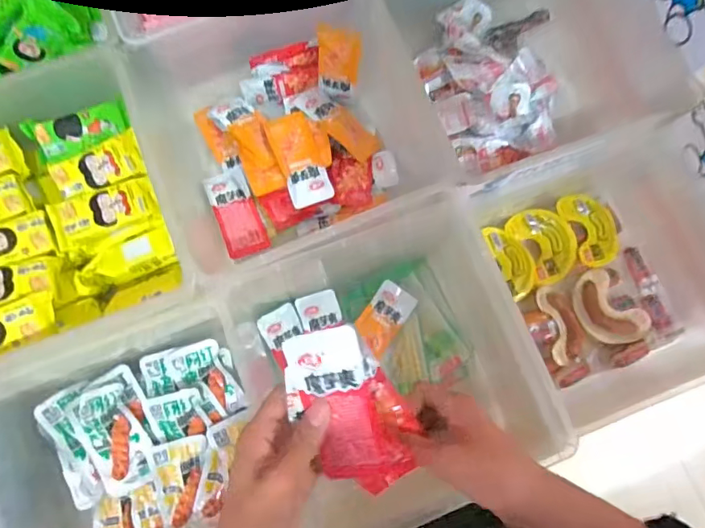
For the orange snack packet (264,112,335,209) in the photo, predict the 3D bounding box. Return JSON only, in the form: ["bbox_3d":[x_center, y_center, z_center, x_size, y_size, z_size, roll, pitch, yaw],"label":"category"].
[{"bbox_3d":[-0.067,-0.135,0.603,0.051,0.021,0.122,-20,79,-6],"label":"orange snack packet"}]

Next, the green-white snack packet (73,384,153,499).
[{"bbox_3d":[-0.292,0.215,0.597,0.063,0.018,0.132,-19,94,-6],"label":"green-white snack packet"}]

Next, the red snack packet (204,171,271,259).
[{"bbox_3d":[-0.146,-0.064,0.615,0.051,0.015,0.113,-22,79,-6],"label":"red snack packet"}]

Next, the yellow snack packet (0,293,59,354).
[{"bbox_3d":[-0.358,0.068,0.493,0.100,0.014,0.046,-21,81,-12],"label":"yellow snack packet"}]

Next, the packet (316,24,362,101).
[{"bbox_3d":[-0.017,-0.246,0.596,0.052,0.087,0.016,13,56,6],"label":"packet"}]

